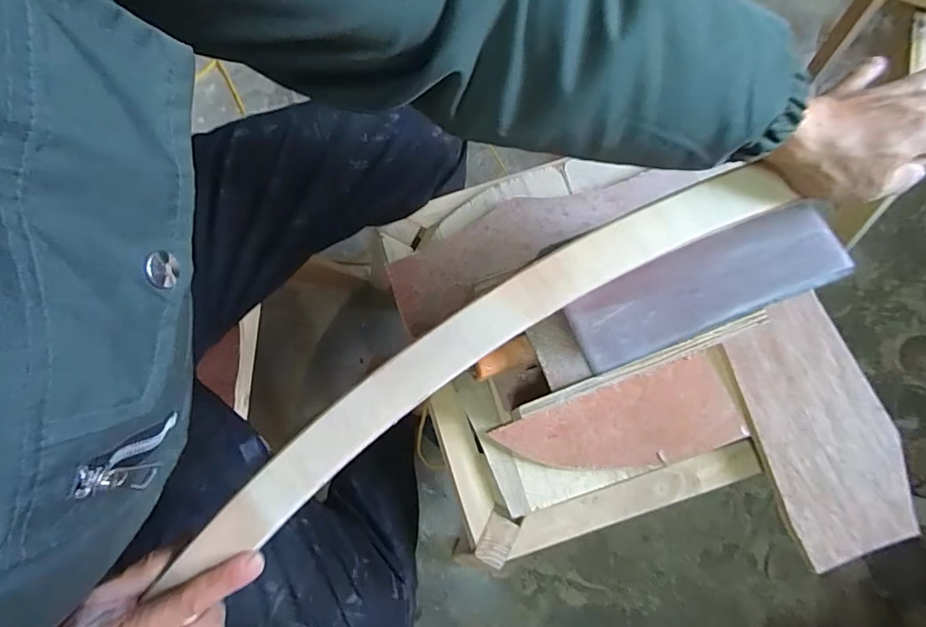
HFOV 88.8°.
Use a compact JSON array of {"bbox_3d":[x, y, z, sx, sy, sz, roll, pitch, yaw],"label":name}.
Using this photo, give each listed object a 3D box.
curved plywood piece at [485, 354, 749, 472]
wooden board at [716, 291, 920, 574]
[{"bbox_3d":[0.172,0.127,0.514,0.254,0.006,0.094,-18,75,-2],"label":"curved plywood piece"},{"bbox_3d":[0.385,0.118,0.512,0.144,0.013,0.258,-14,74,-2],"label":"wooden board"}]

